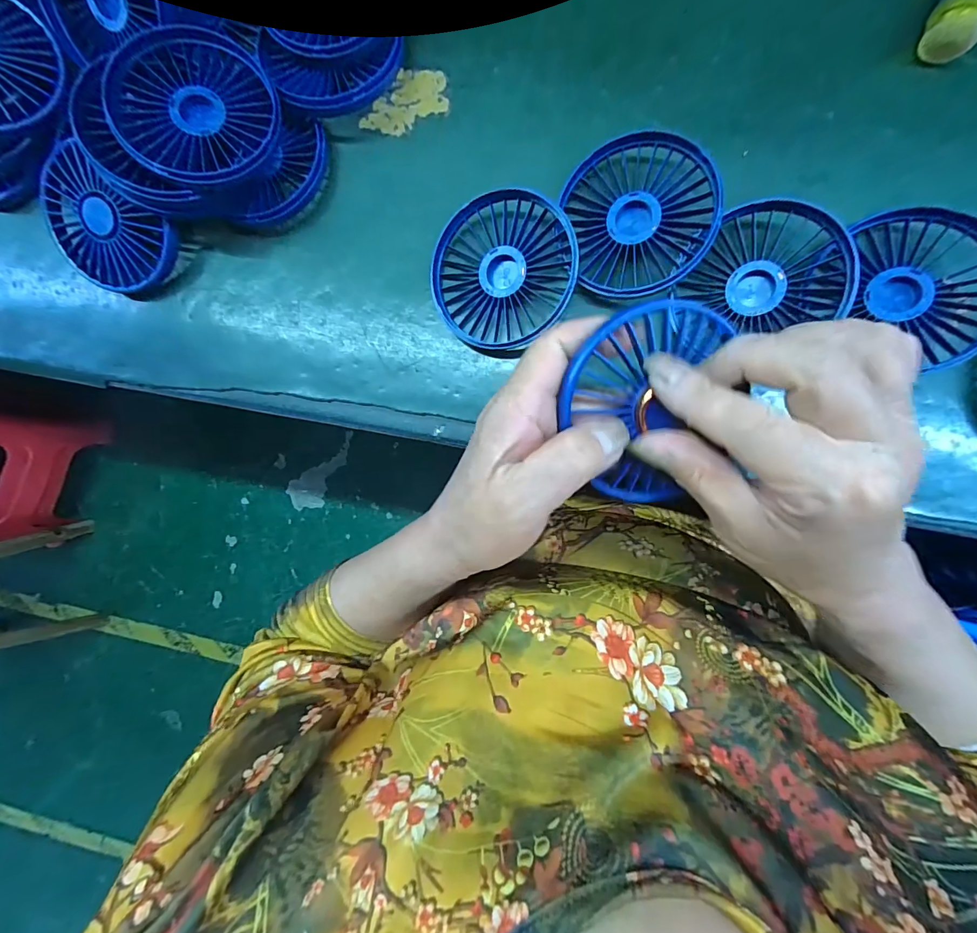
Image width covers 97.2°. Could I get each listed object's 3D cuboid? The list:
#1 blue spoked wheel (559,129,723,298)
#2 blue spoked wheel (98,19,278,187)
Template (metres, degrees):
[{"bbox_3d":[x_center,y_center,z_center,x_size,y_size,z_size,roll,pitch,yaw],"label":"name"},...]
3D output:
[{"bbox_3d":[0.086,-0.142,0.246,0.076,0.023,0.083,0,92,8],"label":"blue spoked wheel"},{"bbox_3d":[-0.166,-0.205,0.246,0.087,0.011,0.089,1,86,-13],"label":"blue spoked wheel"}]

